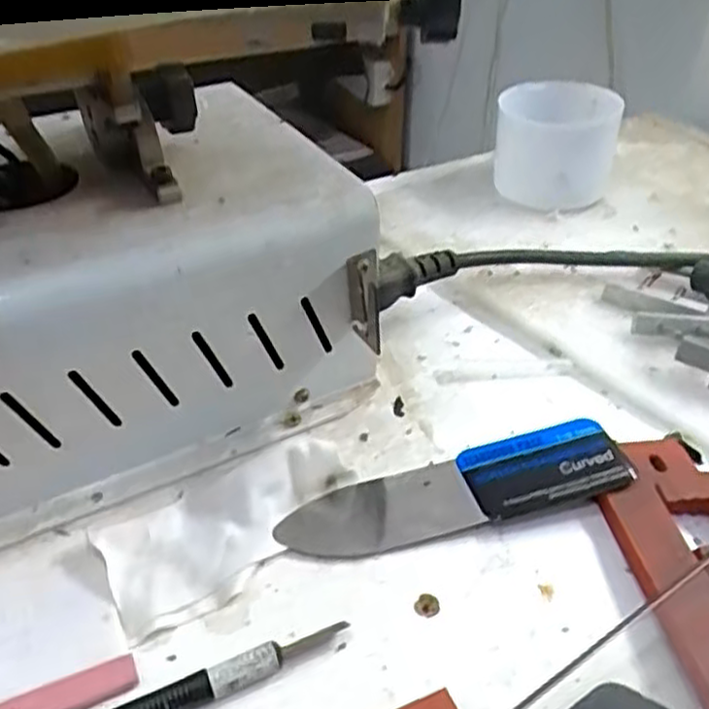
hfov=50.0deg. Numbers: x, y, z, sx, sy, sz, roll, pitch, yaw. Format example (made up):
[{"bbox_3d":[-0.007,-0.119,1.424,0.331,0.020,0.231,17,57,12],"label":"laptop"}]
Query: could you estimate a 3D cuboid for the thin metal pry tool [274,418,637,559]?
[{"bbox_3d":[0.034,0.045,0.258,0.117,0.009,0.032,-9,38,-10],"label":"thin metal pry tool"}]

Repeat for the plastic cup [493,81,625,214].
[{"bbox_3d":[0.109,-0.114,0.414,0.062,0.055,0.049,9,39,13],"label":"plastic cup"}]

